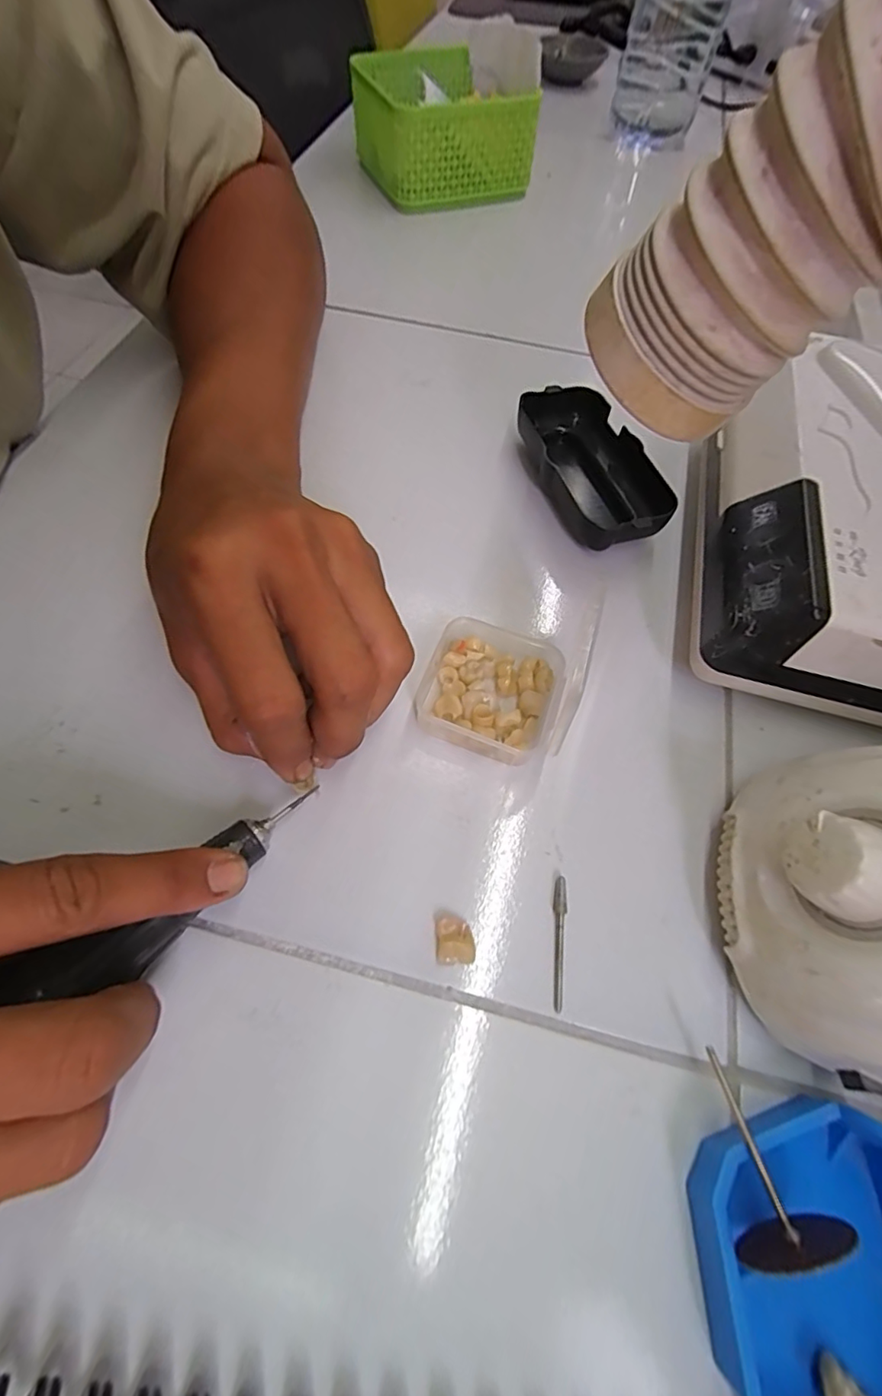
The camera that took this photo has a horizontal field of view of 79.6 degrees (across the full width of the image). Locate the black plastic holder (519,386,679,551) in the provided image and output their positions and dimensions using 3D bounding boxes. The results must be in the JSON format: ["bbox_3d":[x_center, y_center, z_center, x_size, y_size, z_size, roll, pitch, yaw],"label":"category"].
[{"bbox_3d":[0.083,-0.126,0.294,0.049,0.028,0.112,-20,65,-13],"label":"black plastic holder"}]

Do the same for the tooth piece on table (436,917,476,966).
[{"bbox_3d":[0.005,0.086,0.188,0.013,0.008,0.015,-1,63,-4],"label":"tooth piece on table"}]

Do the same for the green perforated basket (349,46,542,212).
[{"bbox_3d":[-0.005,-0.495,0.466,0.121,0.075,0.146,-24,66,-15],"label":"green perforated basket"}]

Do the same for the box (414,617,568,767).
[{"bbox_3d":[0.021,-0.004,0.230,0.057,0.018,0.055,19,63,7],"label":"box"}]

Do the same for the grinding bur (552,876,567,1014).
[{"bbox_3d":[0.043,0.088,0.191,0.004,0.004,0.044,6,62,0],"label":"grinding bur"}]

